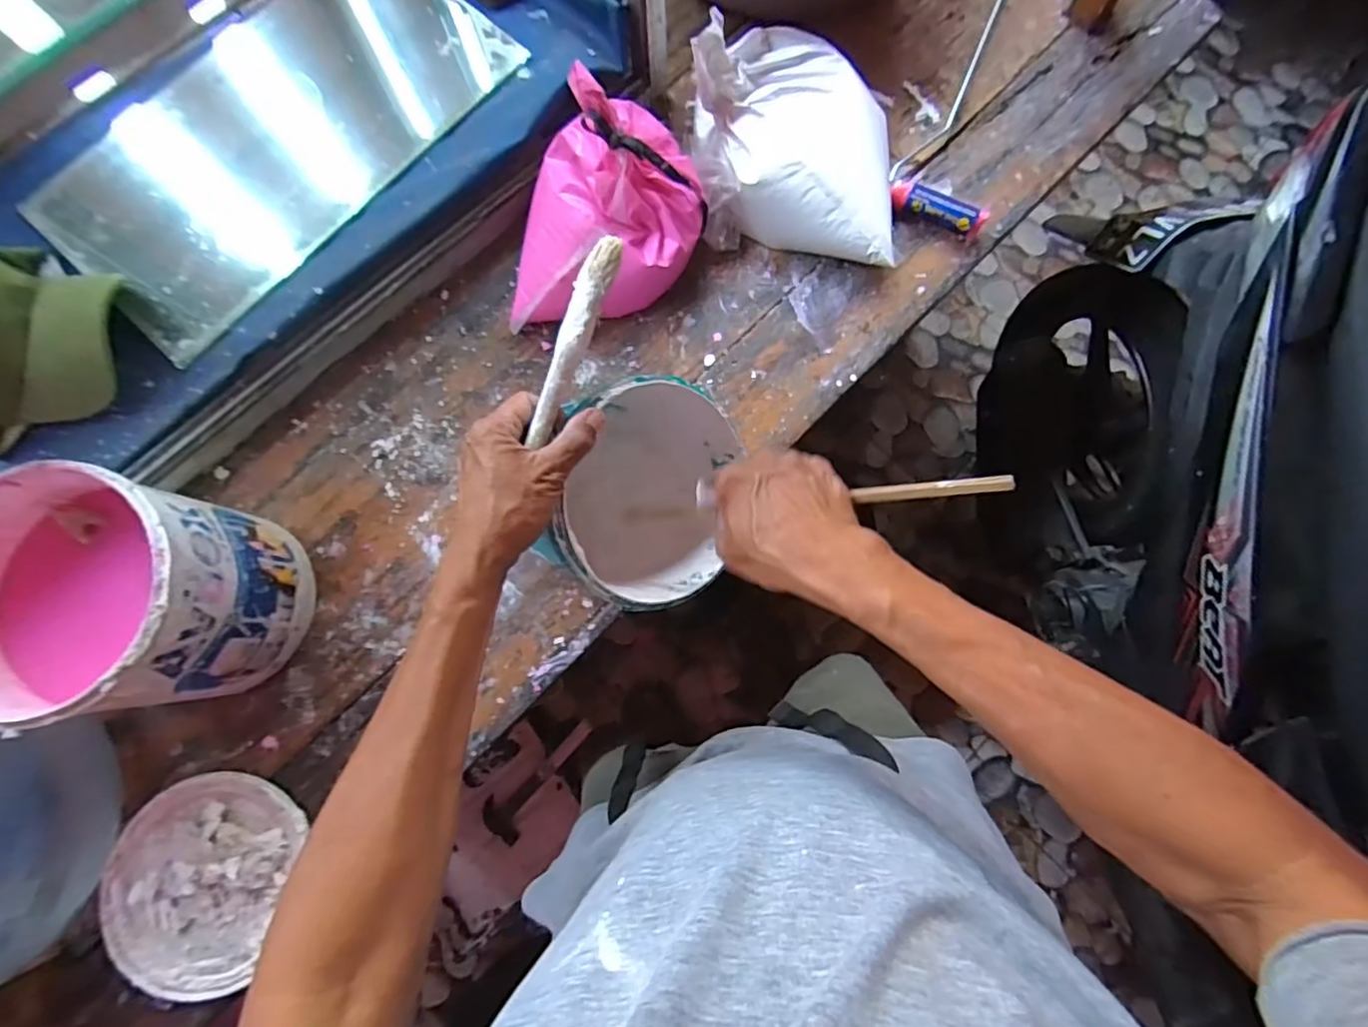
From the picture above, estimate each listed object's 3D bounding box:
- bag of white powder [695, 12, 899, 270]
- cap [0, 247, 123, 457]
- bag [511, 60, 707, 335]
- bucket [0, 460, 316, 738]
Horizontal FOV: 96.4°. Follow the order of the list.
[{"bbox_3d":[0.113,-0.395,0.639,0.208,0.114,0.260,0,80,0],"label":"bag of white powder"},{"bbox_3d":[-0.628,-0.158,0.562,0.171,0.091,0.192,18,80,3],"label":"cap"},{"bbox_3d":[-0.092,-0.299,0.606,0.224,0.145,0.171,-26,81,-5],"label":"bag"},{"bbox_3d":[-0.452,0.070,0.512,0.178,0.190,0.170,0,80,0],"label":"bucket"}]

